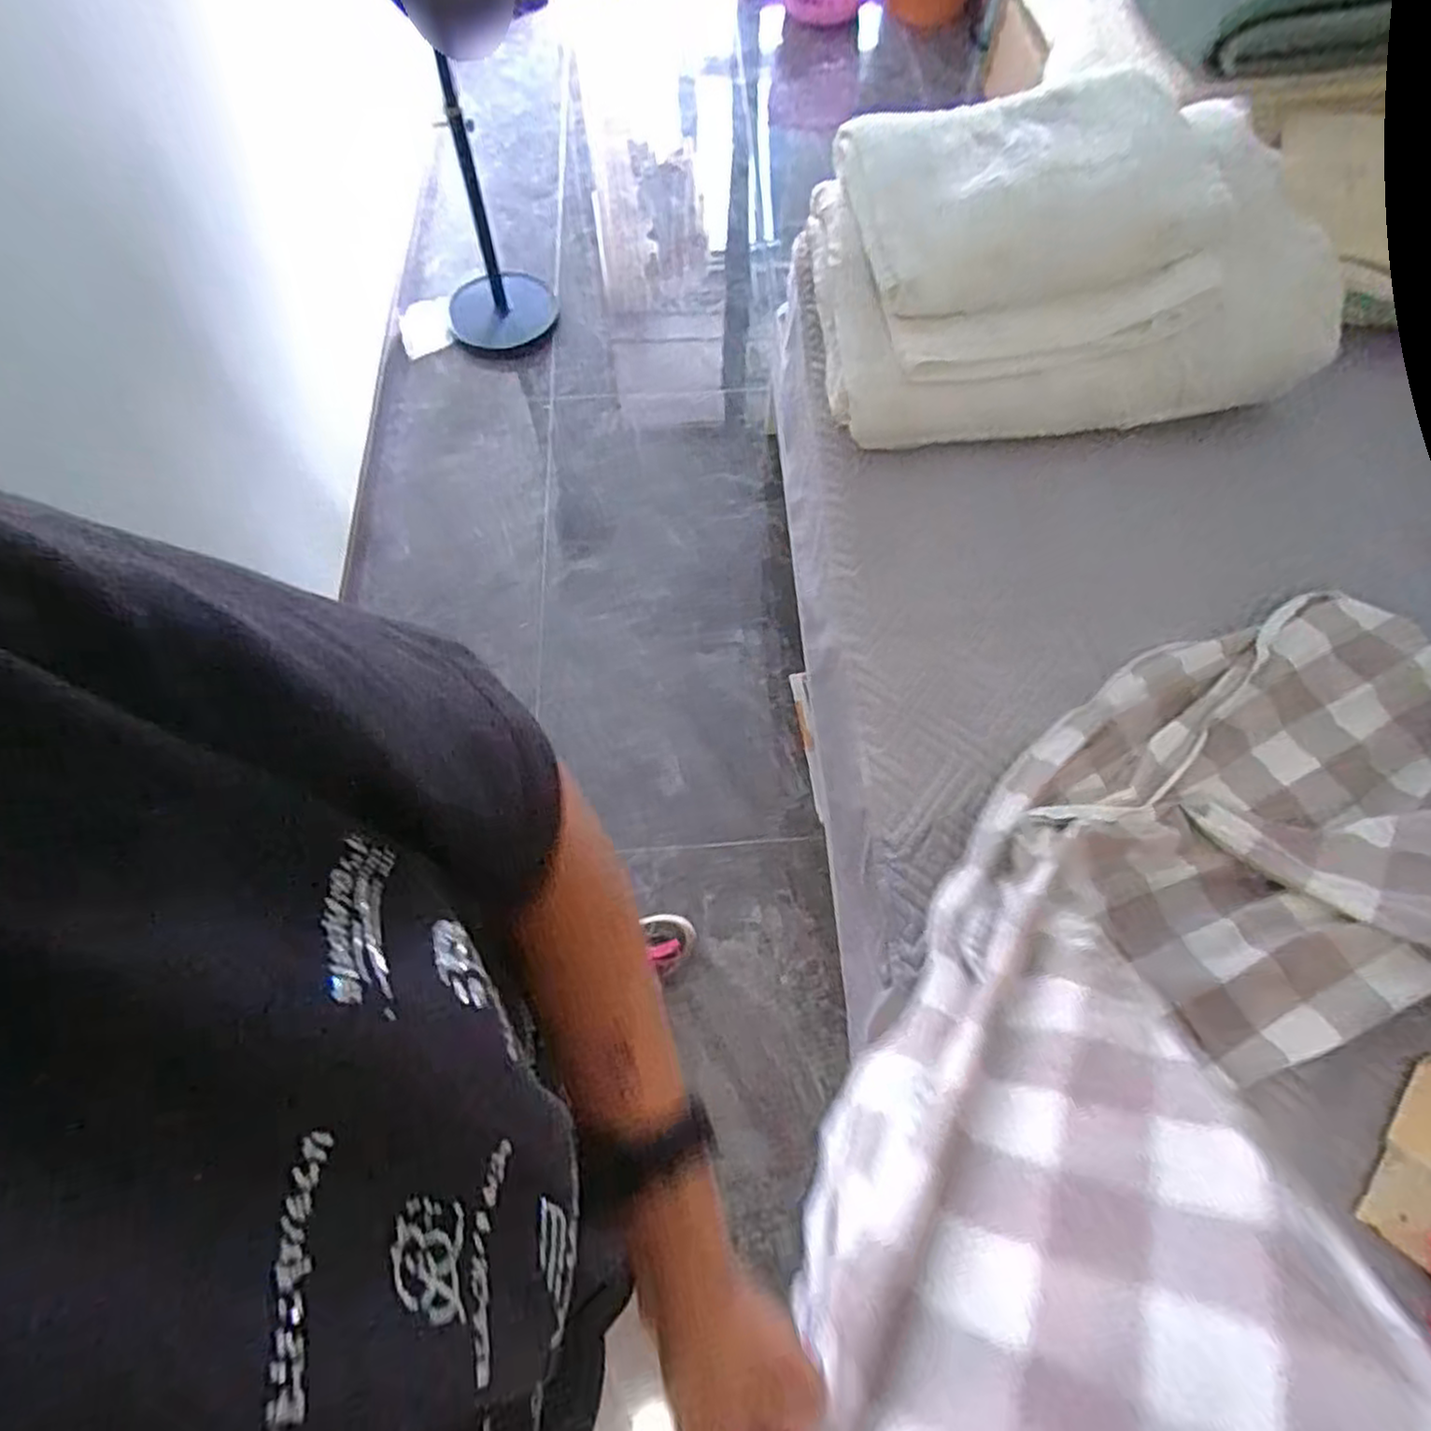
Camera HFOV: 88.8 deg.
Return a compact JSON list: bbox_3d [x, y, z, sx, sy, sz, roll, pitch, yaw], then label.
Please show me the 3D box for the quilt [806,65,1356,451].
[{"bbox_3d":[0.476,-0.649,1.043,0.635,0.250,0.416,-4,65,-1],"label":"quilt"}]

